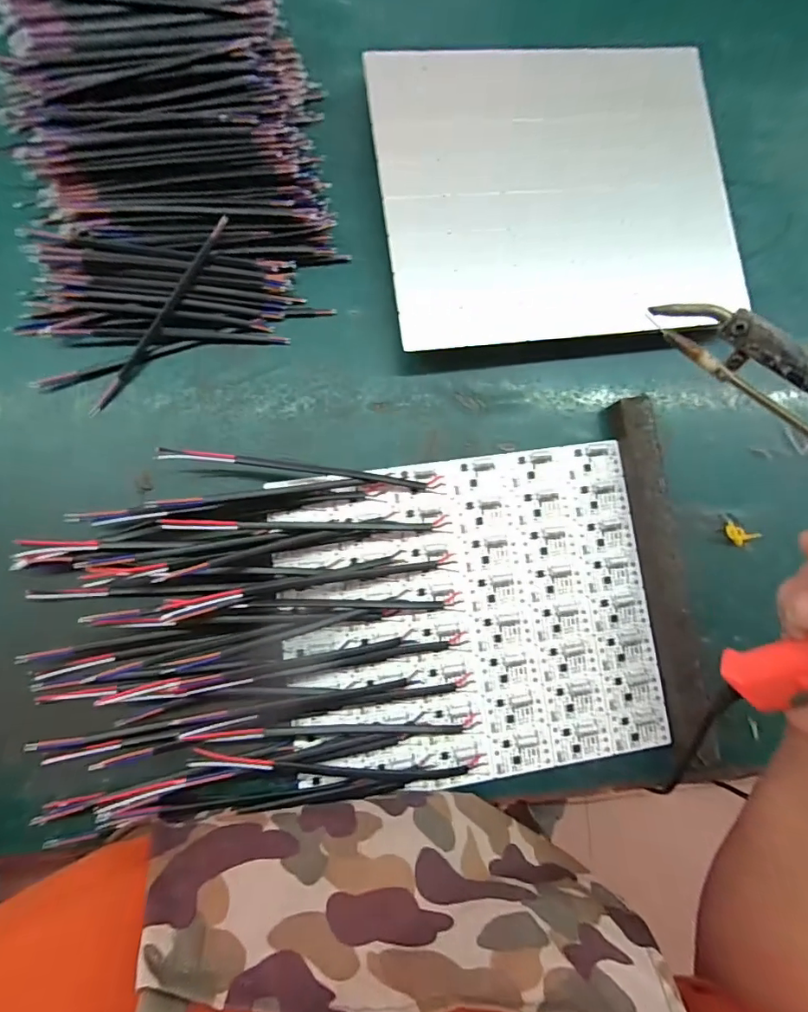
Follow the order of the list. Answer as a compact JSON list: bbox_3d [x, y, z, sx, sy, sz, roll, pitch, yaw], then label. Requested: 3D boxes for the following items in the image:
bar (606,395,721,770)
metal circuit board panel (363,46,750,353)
[{"bbox_3d":[0.169,0.046,0.319,0.025,0.022,0.233,-8,84,-7],"label":"bar"},{"bbox_3d":[0.106,-0.211,0.327,0.239,0.009,0.200,-7,85,-8],"label":"metal circuit board panel"}]

